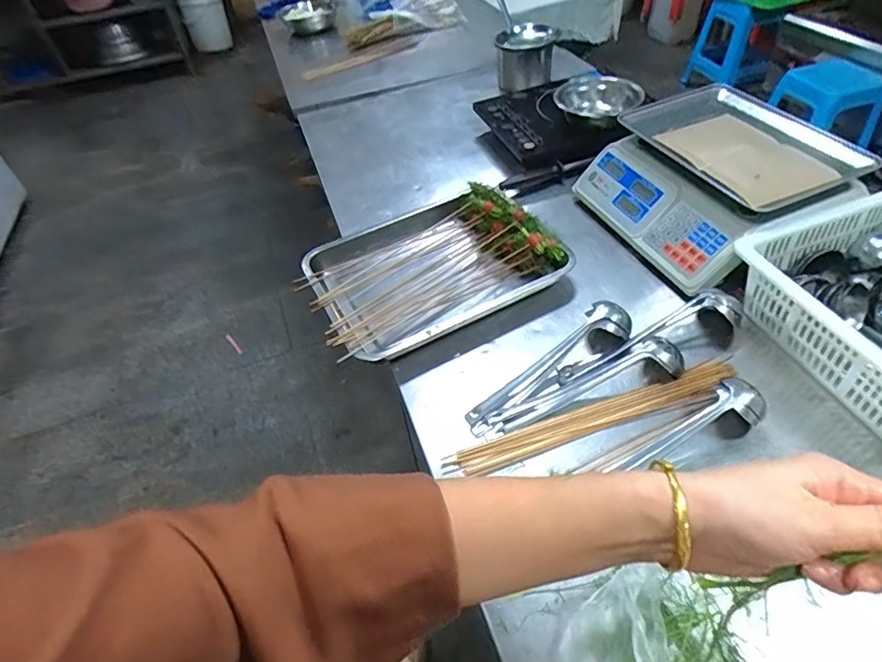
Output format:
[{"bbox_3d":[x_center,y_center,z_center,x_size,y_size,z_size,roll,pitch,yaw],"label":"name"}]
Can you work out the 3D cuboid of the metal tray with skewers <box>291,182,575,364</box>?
[{"bbox_3d":[-0.023,-0.109,0.852,0.387,0.072,0.281,-24,49,-14],"label":"metal tray with skewers"}]

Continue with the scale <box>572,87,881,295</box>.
[{"bbox_3d":[0.455,-0.257,0.874,0.306,0.134,0.345,-19,48,-10],"label":"scale"}]

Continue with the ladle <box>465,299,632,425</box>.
[{"bbox_3d":[0.148,0.043,0.718,0.270,0.063,0.058,-26,50,-16],"label":"ladle"}]

